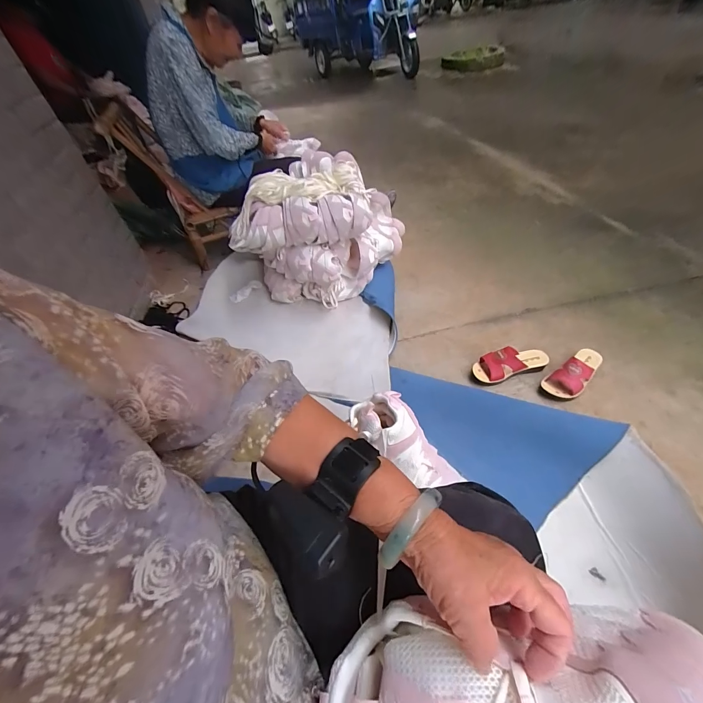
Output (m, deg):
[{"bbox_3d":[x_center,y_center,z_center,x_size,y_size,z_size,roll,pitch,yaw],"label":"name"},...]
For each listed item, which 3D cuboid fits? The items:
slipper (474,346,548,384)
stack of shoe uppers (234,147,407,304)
[{"bbox_3d":[0.457,0.032,0.964,0.215,0.070,0.082,-17,48,-9],"label":"slipper"},{"bbox_3d":[-0.116,-0.412,1.197,0.488,0.388,0.418,18,53,23],"label":"stack of shoe uppers"}]

